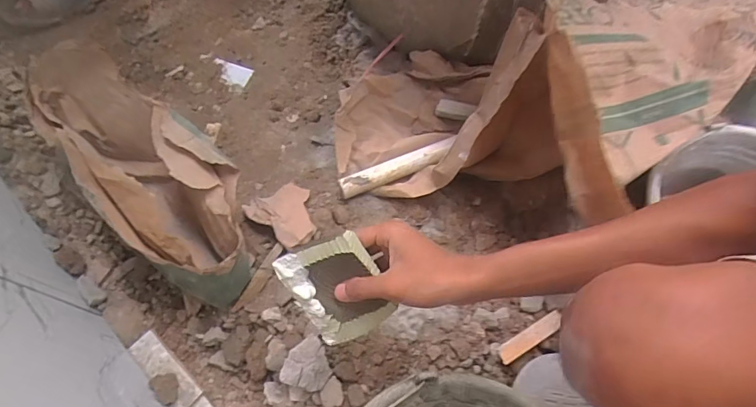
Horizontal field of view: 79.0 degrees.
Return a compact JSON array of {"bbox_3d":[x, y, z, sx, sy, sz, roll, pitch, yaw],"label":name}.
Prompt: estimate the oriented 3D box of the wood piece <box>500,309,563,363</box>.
[{"bbox_3d":[0.218,0.190,0.653,0.103,0.008,0.027,-32,75,-4],"label":"wood piece"}]

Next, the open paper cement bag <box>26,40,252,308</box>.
[{"bbox_3d":[-0.337,-0.039,0.716,0.169,0.186,0.436,-40,70,-17],"label":"open paper cement bag"}]

